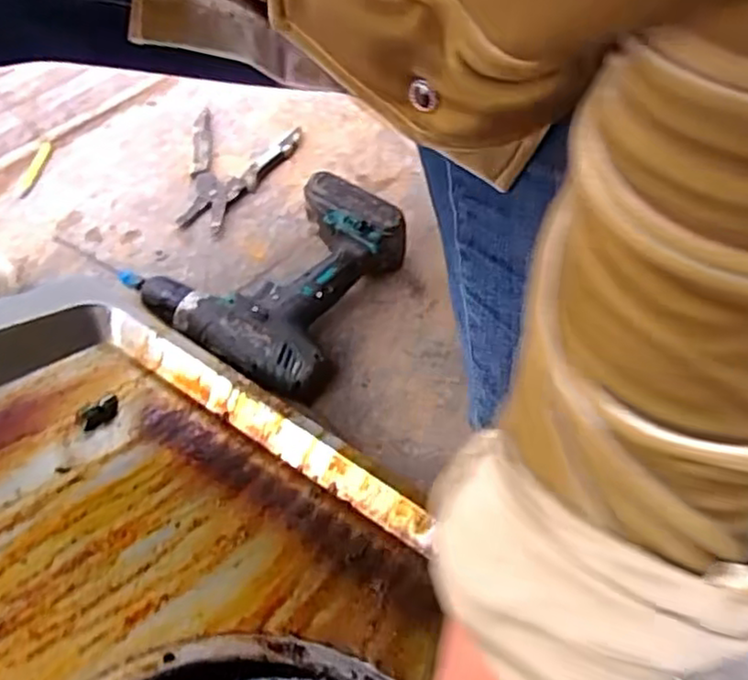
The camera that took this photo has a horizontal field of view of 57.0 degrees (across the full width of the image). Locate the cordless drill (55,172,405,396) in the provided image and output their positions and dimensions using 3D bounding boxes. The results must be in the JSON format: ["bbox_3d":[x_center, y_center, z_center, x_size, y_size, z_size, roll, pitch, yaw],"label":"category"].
[{"bbox_3d":[-0.116,-0.083,0.660,0.252,0.075,0.201,33,65,16],"label":"cordless drill"}]

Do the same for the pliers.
[{"bbox_3d":[-0.163,-0.181,0.748,0.114,0.013,0.154,16,61,8],"label":"pliers"}]

